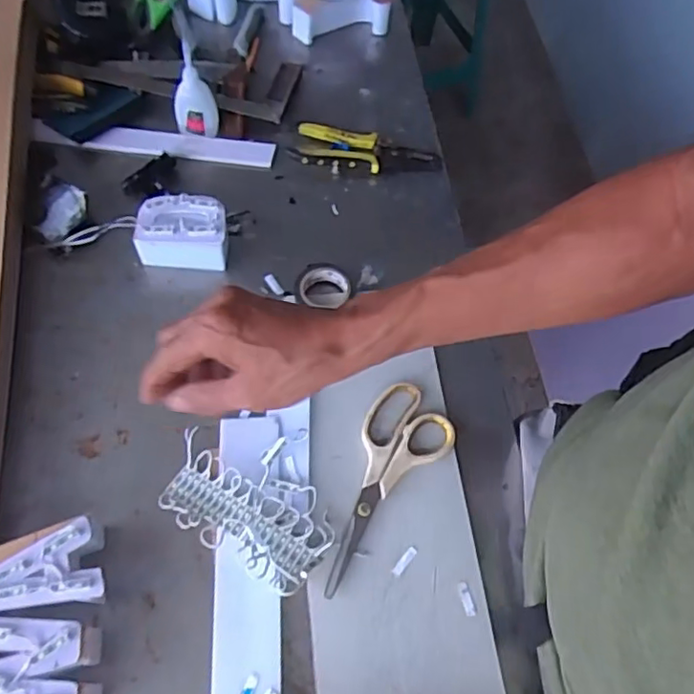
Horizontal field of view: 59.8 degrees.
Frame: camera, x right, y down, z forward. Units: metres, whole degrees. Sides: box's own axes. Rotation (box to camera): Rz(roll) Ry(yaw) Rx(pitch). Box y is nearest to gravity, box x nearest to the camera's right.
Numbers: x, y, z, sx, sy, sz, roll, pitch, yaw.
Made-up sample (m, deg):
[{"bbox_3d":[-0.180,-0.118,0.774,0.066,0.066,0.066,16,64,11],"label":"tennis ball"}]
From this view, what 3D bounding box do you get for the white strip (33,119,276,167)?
[{"bbox_3d":[-0.213,-0.227,0.671,0.259,0.004,0.031,4,77,-4],"label":"white strip"}]

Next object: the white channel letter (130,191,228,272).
[{"bbox_3d":[-0.160,-0.111,0.592,0.086,0.049,0.055,2,62,-3],"label":"white channel letter"}]

